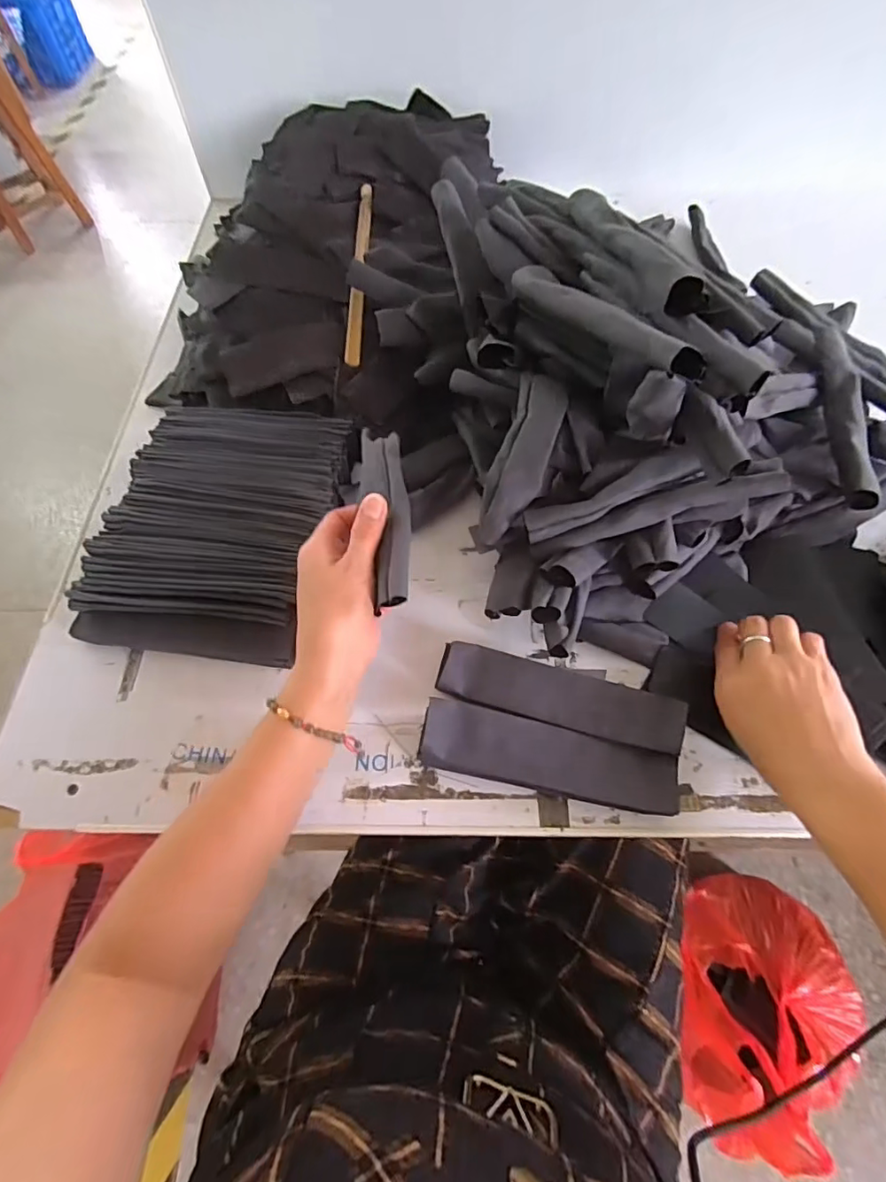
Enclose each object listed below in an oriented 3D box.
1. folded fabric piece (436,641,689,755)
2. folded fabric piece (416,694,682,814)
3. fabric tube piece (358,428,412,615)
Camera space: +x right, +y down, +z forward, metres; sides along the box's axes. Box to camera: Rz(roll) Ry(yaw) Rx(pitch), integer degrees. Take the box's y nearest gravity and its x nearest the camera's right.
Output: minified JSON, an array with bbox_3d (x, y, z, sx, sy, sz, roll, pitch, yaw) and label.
[{"bbox_3d":[0.089,0.083,0.422,0.185,0.028,0.044,15,64,9],"label":"folded fabric piece"},{"bbox_3d":[0.077,0.125,0.402,0.186,0.026,0.047,11,64,7],"label":"folded fabric piece"},{"bbox_3d":[-0.043,-0.064,0.403,0.034,0.016,0.172,-8,58,-3],"label":"fabric tube piece"}]

